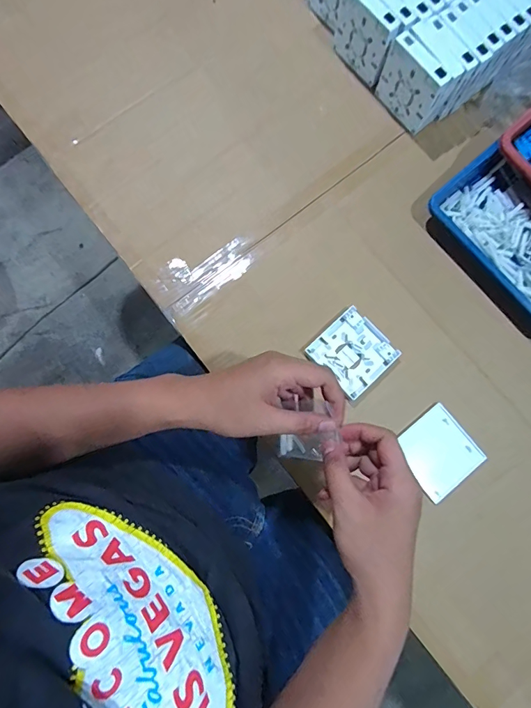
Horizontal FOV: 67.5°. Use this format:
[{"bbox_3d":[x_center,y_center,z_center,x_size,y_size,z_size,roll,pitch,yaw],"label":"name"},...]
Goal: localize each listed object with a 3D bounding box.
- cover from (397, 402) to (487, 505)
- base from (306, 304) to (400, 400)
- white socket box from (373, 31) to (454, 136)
[{"bbox_3d":[0.209,0.119,0.480,0.085,0.007,0.085,-38,83,-7],"label":"cover"},{"bbox_3d":[0.111,-0.002,0.507,0.086,0.011,0.087,-42,83,-7],"label":"base"},{"bbox_3d":[0.192,-0.358,0.533,0.023,0.086,0.088,-37,82,-7],"label":"white socket box"}]

